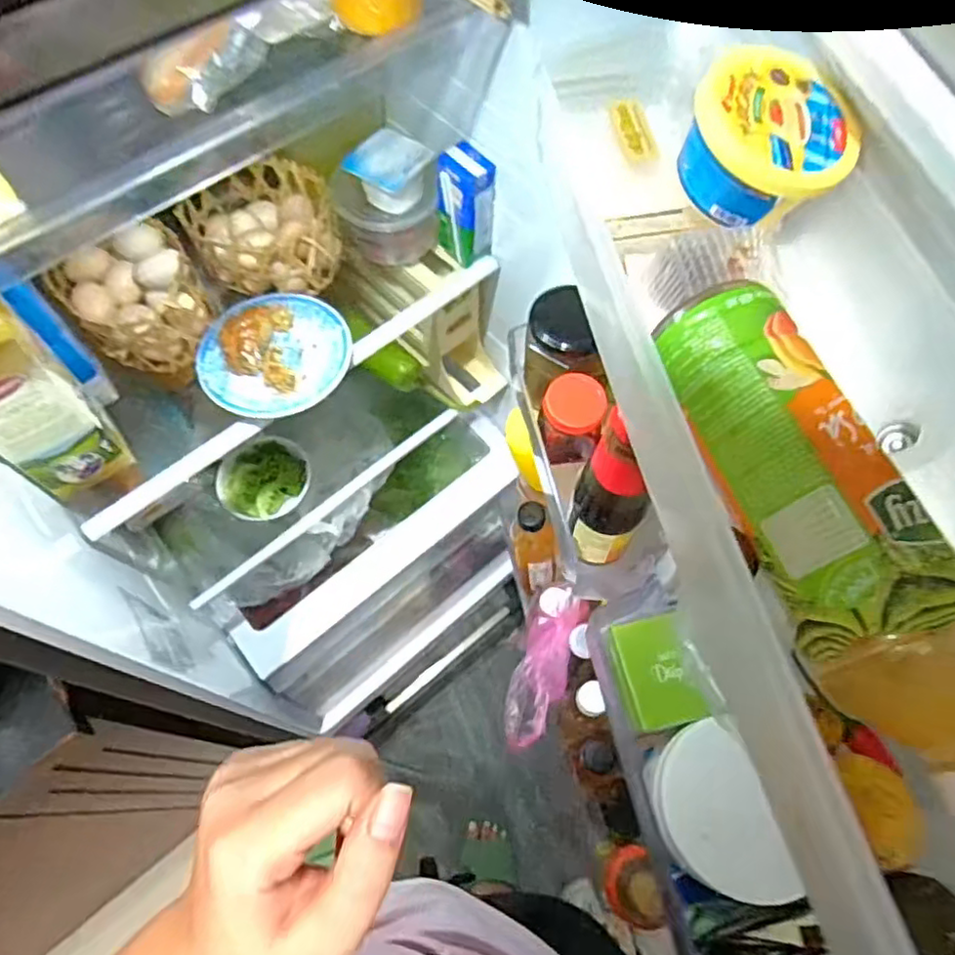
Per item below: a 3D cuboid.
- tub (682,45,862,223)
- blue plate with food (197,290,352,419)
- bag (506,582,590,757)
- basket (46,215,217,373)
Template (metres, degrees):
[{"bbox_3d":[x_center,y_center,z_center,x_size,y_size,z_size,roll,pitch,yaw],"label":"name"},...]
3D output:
[{"bbox_3d":[0.132,-0.158,0.301,0.078,0.037,0.078,3,73,-10],"label":"tub"},{"bbox_3d":[-0.203,-0.127,0.643,0.143,0.038,0.140,0,65,-1],"label":"blue plate with food"},{"bbox_3d":[0.066,0.188,0.650,0.053,0.045,0.158,17,66,7],"label":"bag"},{"bbox_3d":[-0.340,-0.180,0.655,0.121,0.071,0.135,-38,71,-17],"label":"basket"}]

